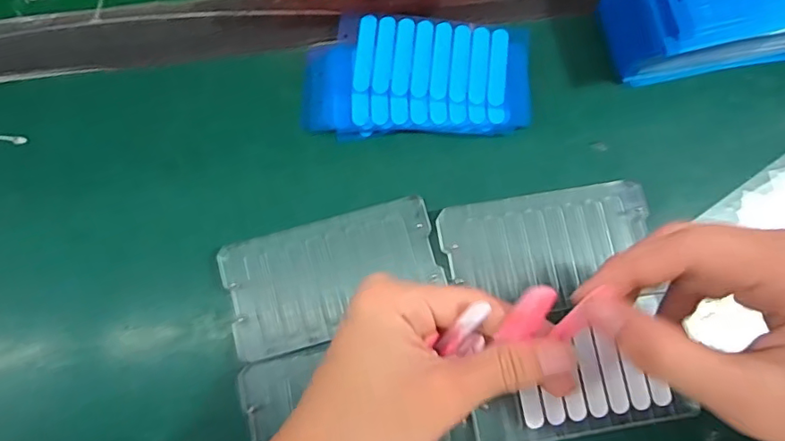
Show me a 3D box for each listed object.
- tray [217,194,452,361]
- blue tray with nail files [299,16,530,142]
[{"bbox_3d":[-0.033,0.031,0.297,0.119,0.006,0.066,-15,78,-4],"label":"tray"},{"bbox_3d":[0.015,-0.090,0.323,0.137,0.009,0.075,-2,78,-1],"label":"blue tray with nail files"}]

